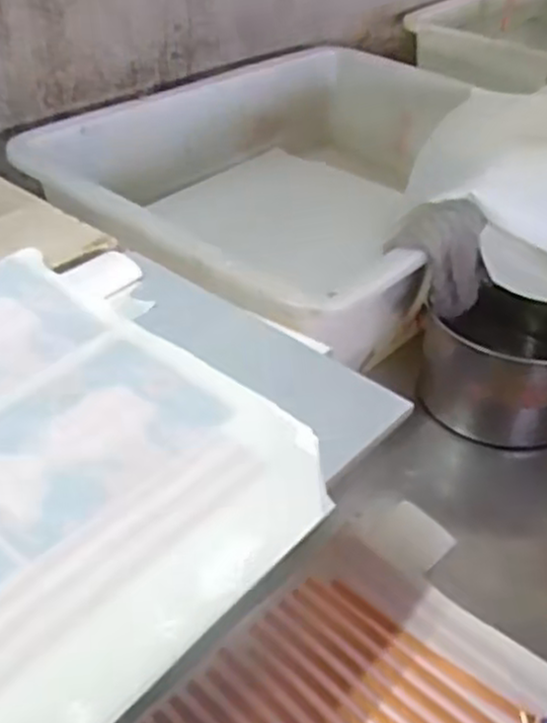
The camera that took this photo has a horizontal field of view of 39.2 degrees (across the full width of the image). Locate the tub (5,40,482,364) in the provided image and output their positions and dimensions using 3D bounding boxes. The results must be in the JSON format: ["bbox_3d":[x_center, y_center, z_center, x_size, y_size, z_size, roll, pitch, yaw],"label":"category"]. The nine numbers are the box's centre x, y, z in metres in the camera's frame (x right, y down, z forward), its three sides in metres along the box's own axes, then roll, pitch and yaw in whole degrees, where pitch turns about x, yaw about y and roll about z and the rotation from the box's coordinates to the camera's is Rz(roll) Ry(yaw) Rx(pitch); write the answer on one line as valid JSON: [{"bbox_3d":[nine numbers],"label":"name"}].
[{"bbox_3d":[0.040,-0.172,0.765,0.349,0.130,0.508,32,46,27],"label":"tub"}]

